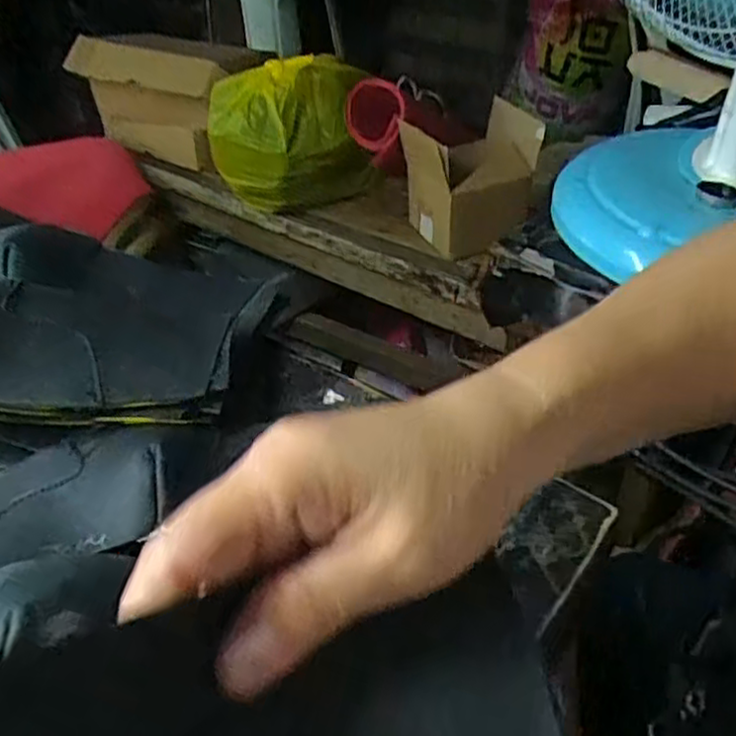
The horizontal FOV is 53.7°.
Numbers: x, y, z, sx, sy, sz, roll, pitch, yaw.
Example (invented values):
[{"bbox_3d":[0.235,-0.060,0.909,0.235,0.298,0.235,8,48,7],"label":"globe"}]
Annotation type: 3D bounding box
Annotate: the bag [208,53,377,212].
[{"bbox_3d":[-0.118,-0.353,1.145,0.247,0.223,0.151,-10,41,-6],"label":"bag"}]

